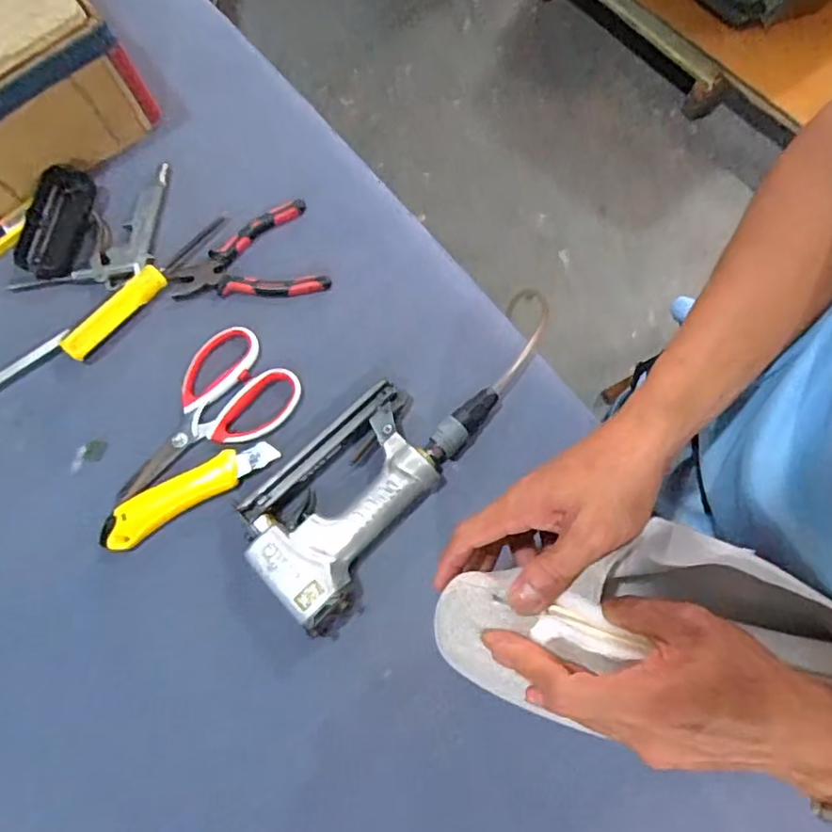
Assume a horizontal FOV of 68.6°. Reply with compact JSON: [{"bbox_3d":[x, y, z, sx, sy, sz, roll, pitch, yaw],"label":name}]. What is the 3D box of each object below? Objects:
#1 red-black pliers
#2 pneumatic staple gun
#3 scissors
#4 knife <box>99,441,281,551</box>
[{"bbox_3d":[-0.167,-0.144,0.595,0.146,0.017,0.095,-22,77,-5],"label":"red-black pliers"},{"bbox_3d":[-0.050,0.051,0.531,0.125,0.036,0.243,35,79,9],"label":"pneumatic staple gun"},{"bbox_3d":[-0.198,0.006,0.558,0.102,0.009,0.181,44,81,10],"label":"scissors"},{"bbox_3d":[-0.205,0.066,0.548,0.164,0.014,0.036,-31,78,-6],"label":"knife"}]

